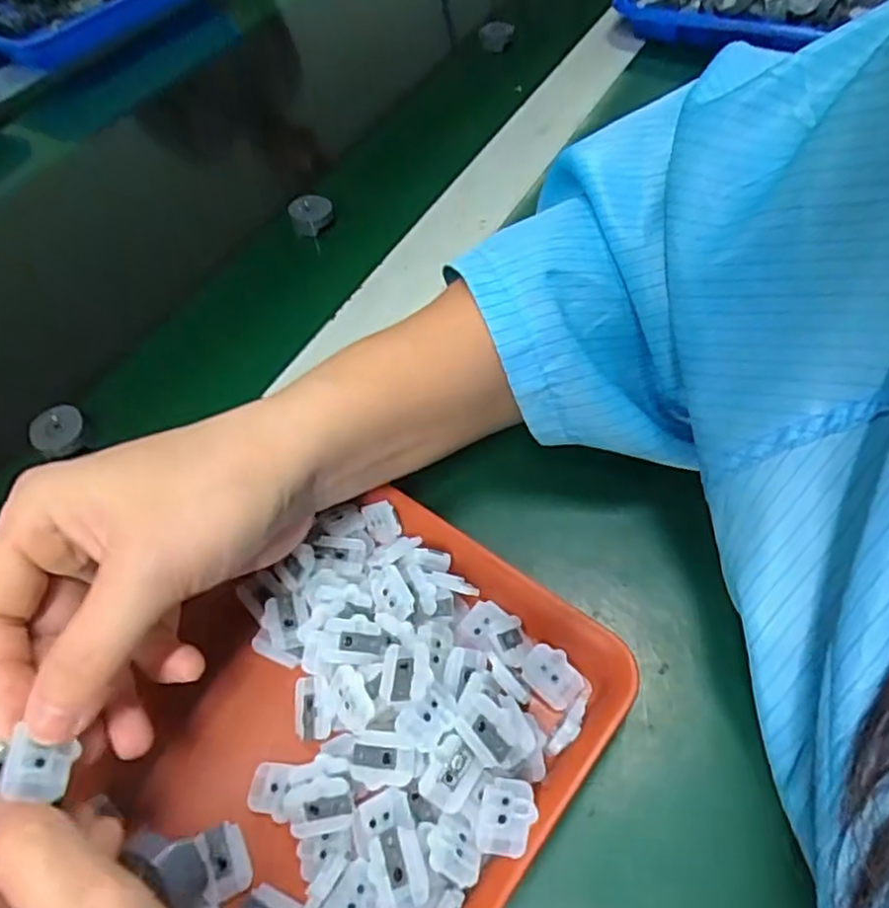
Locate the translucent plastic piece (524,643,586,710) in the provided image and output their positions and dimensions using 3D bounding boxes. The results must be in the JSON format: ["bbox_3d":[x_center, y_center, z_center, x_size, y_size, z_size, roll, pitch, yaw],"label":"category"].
[{"bbox_3d":[0.039,0.080,0.243,0.016,0.006,0.022,-40,60,-21],"label":"translucent plastic piece"}]

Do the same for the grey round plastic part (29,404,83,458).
[{"bbox_3d":[-0.195,-0.012,0.339,0.024,0.010,0.027,-27,56,-13],"label":"grey round plastic part"}]

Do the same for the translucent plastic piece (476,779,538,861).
[{"bbox_3d":[0.019,0.111,0.206,0.017,0.005,0.021,8,55,11],"label":"translucent plastic piece"}]

